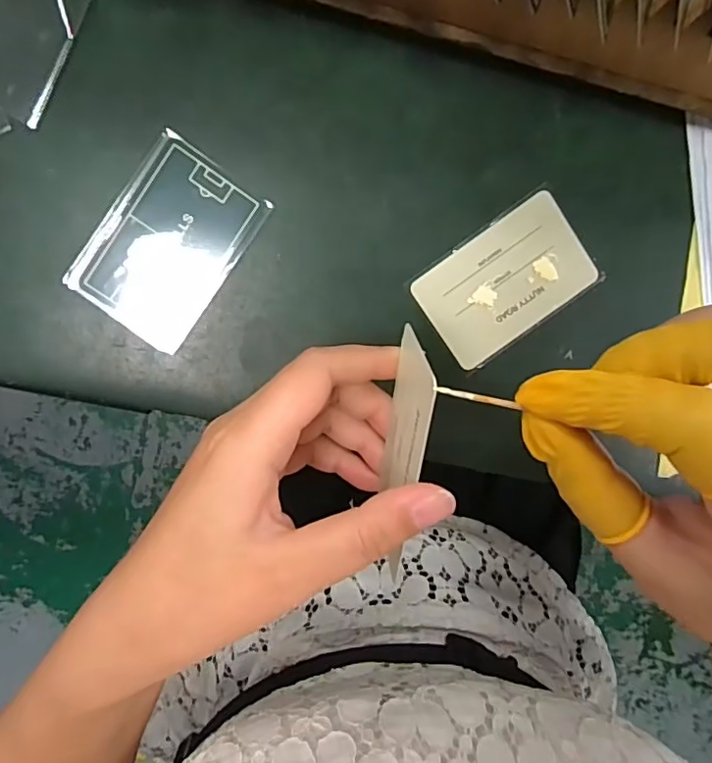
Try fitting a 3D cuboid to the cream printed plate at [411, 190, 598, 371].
[{"bbox_3d":[0.076,-0.051,0.282,0.084,0.004,0.053,-35,99,1],"label":"cream printed plate"}]

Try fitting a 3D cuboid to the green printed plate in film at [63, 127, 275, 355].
[{"bbox_3d":[-0.090,-0.066,0.267,0.061,0.004,0.087,35,94,-8],"label":"green printed plate in film"}]

